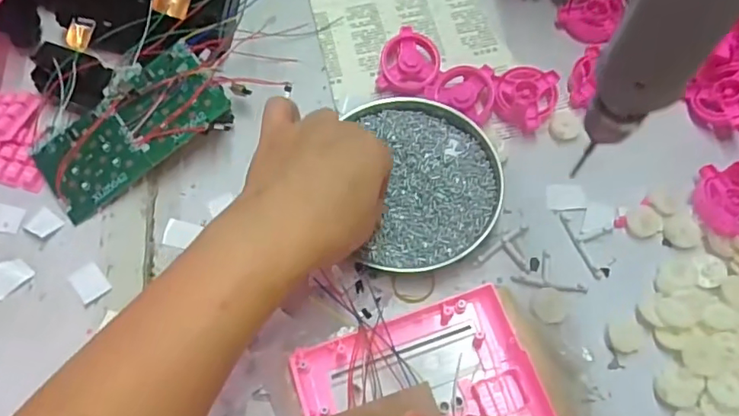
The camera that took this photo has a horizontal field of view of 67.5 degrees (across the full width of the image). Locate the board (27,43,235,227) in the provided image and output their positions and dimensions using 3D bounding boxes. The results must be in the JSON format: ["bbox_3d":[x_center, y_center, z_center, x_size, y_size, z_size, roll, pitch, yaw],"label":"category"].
[{"bbox_3d":[-0.177,-0.057,0.411,0.141,0.008,0.067,-36,81,1],"label":"board"}]

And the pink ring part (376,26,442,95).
[{"bbox_3d":[0.032,-0.118,0.449,0.047,0.014,0.052,9,91,11],"label":"pink ring part"}]

